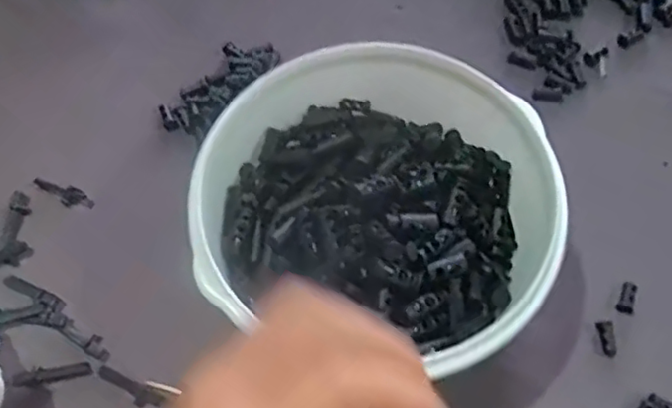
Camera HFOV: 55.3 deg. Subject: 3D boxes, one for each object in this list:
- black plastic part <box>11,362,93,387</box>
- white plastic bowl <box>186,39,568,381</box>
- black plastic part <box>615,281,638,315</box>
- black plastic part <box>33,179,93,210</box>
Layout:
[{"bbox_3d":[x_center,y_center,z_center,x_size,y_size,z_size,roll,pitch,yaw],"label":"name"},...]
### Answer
[{"bbox_3d":[-0.143,0.086,0.323,0.039,0.005,0.009,-9,65,-2],"label":"black plastic part"},{"bbox_3d":[0.019,0.009,0.316,0.162,0.073,0.156,12,64,7],"label":"white plastic bowl"},{"bbox_3d":[0.152,0.048,0.331,0.009,0.004,0.018,25,68,13],"label":"black plastic part"},{"bbox_3d":[-0.159,-0.007,0.372,0.039,0.007,0.011,27,69,14],"label":"black plastic part"}]

